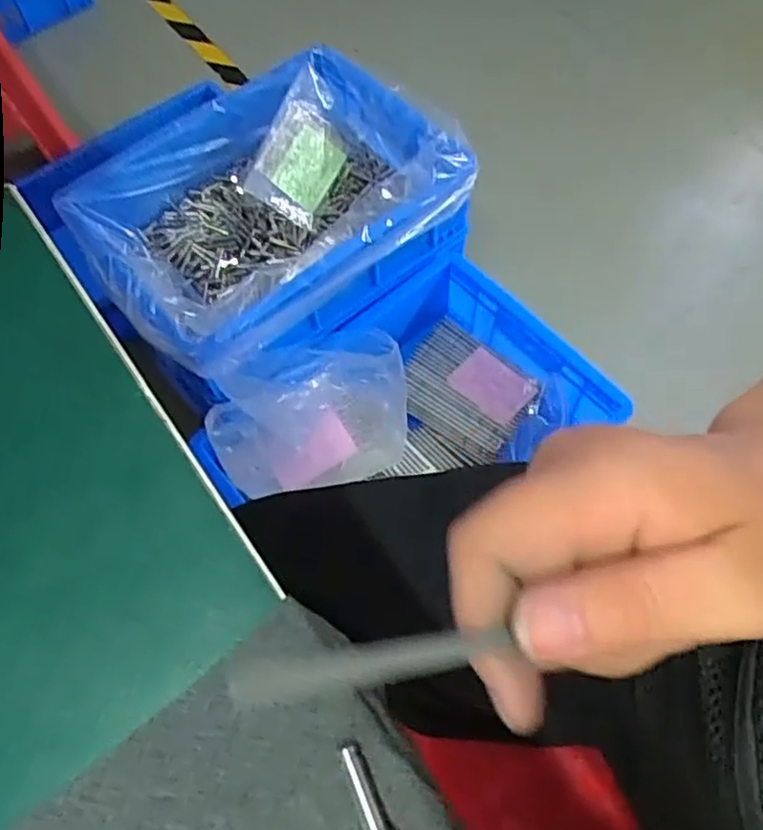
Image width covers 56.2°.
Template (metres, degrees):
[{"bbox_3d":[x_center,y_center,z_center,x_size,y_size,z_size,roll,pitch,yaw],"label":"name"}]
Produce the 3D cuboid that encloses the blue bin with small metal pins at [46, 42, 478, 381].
[{"bbox_3d":[-0.123,-0.251,0.854,0.386,0.143,0.305,-37,67,-16],"label":"blue bin with small metal pins"}]

